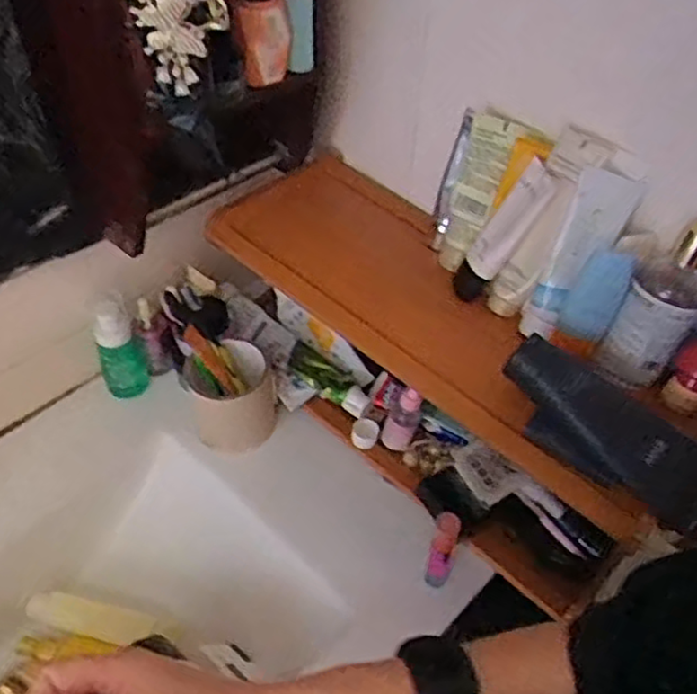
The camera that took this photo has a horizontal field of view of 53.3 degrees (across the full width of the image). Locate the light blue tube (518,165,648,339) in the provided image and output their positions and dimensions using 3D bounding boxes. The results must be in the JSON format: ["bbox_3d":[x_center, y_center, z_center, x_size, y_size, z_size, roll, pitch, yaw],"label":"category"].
[{"bbox_3d":[0.189,-0.076,0.588,0.041,0.149,0.034,39,25,30],"label":"light blue tube"}]

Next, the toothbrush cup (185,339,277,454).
[{"bbox_3d":[-0.122,0.055,0.743,0.085,0.097,0.083,2,46,-2],"label":"toothbrush cup"}]

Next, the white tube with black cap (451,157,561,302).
[{"bbox_3d":[0.134,-0.100,0.615,0.022,0.137,0.036,6,38,-37],"label":"white tube with black cap"}]

